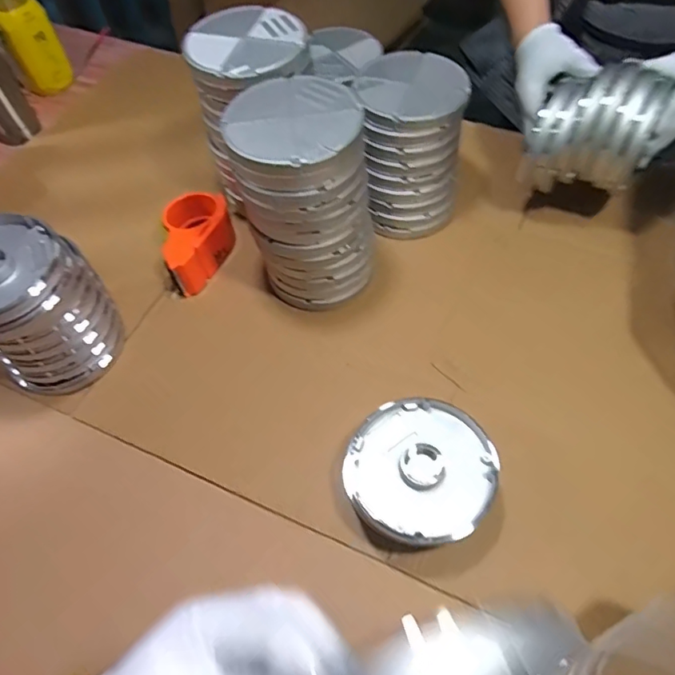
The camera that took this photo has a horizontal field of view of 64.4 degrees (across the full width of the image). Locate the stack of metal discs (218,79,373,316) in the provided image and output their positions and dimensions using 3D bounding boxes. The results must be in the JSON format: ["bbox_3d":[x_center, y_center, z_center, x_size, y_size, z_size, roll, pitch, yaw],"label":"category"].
[{"bbox_3d":[-0.033,-0.151,0.617,0.141,0.238,0.134,-9,58,-1],"label":"stack of metal discs"}]

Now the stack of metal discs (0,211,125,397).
[{"bbox_3d":[-0.344,-0.034,0.610,0.147,0.154,0.138,34,66,22],"label":"stack of metal discs"}]

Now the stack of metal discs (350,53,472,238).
[{"bbox_3d":[0.091,-0.239,0.703,0.140,0.183,0.152,6,58,8],"label":"stack of metal discs"}]

